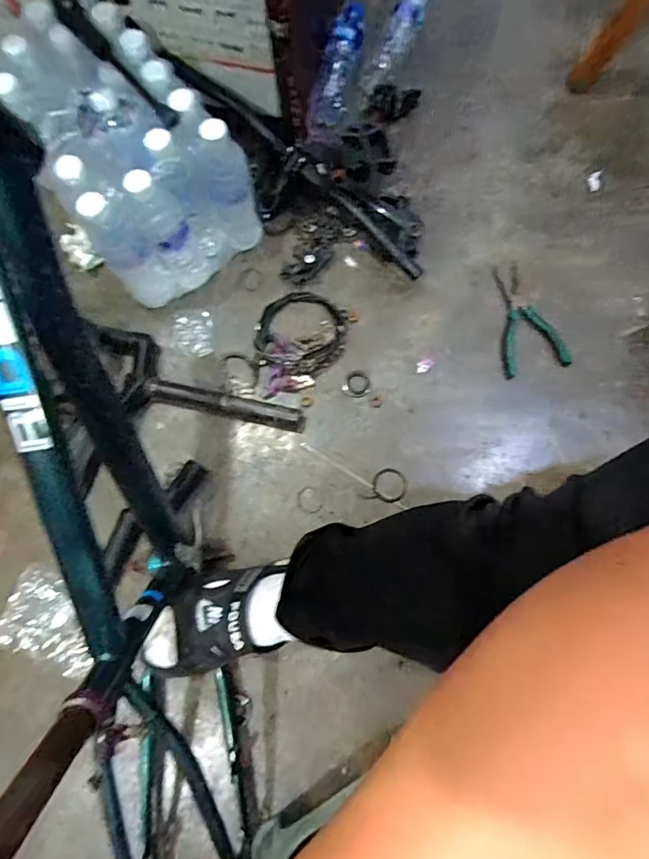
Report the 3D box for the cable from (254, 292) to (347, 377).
[{"bbox_3d":[-0.035,-0.153,0.730,0.132,0.023,0.131,0,78,1],"label":"cable"}]

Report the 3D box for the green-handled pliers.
[{"bbox_3d":[0.319,-0.178,0.742,0.102,0.014,0.178,-9,78,-1],"label":"green-handled pliers"}]

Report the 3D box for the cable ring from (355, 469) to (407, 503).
[{"bbox_3d":[0.087,0.082,0.699,0.069,0.005,0.050,9,79,3],"label":"cable ring"}]

